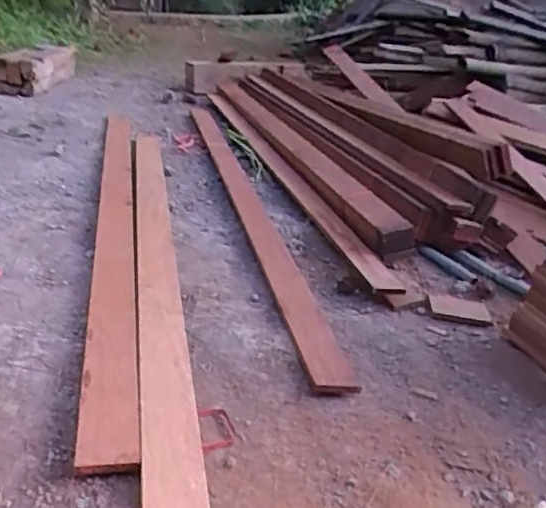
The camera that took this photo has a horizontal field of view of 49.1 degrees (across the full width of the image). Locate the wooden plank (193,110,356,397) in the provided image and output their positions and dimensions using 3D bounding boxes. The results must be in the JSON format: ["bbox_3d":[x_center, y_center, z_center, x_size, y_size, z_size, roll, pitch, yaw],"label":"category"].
[{"bbox_3d":[-0.077,-0.171,1.436,0.076,0.032,1.509,1,26,-14],"label":"wooden plank"}]

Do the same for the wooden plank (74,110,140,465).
[{"bbox_3d":[-0.326,-0.097,1.234,0.070,0.032,1.405,1,26,-14],"label":"wooden plank"}]

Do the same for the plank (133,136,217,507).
[{"bbox_3d":[-0.193,0.025,1.012,0.079,0.029,1.380,1,26,-14],"label":"plank"}]

